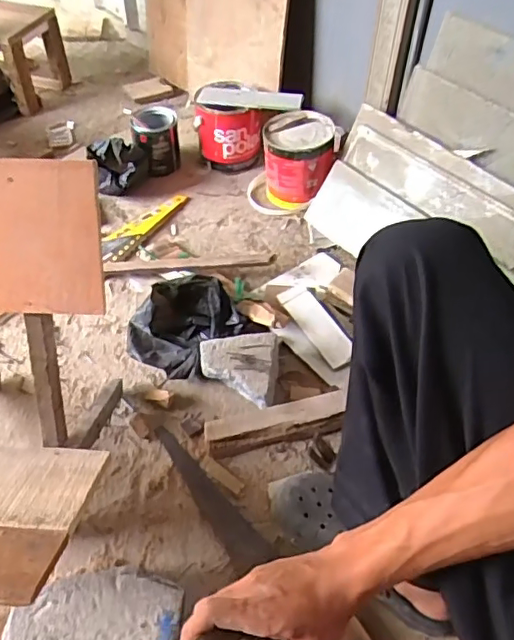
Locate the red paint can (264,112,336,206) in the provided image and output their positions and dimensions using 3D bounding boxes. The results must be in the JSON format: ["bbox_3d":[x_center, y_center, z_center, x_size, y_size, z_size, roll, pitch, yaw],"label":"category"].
[{"bbox_3d":[0.090,-0.349,1.253,0.151,0.159,0.146,6,50,5],"label":"red paint can"}]

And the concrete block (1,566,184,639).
[{"bbox_3d":[-0.193,0.375,0.685,0.205,0.074,0.113,-9,51,-8],"label":"concrete block"}]

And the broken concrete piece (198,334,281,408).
[{"bbox_3d":[-0.029,0.073,0.925,0.127,0.034,0.126,7,49,6],"label":"broken concrete piece"}]

